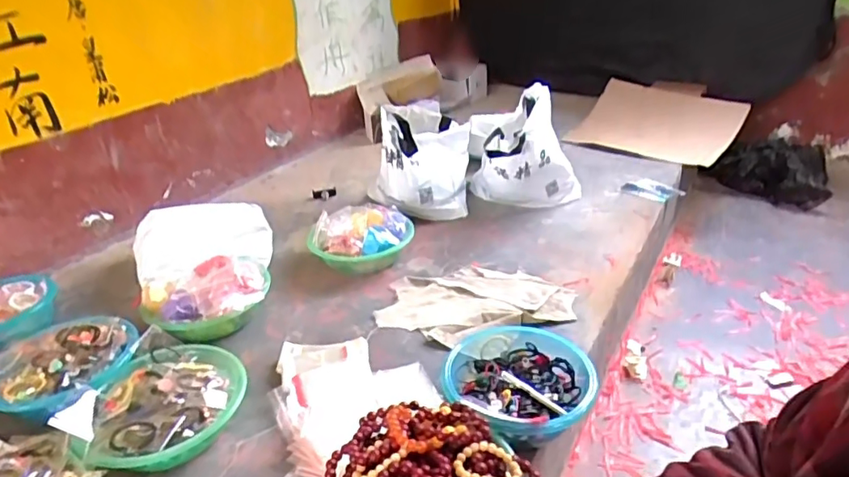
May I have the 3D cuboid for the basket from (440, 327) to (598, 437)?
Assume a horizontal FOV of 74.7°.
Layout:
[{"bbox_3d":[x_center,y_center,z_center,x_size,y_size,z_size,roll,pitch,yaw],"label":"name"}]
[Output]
[{"bbox_3d":[0.144,0.226,0.852,0.223,0.076,0.236,5,30,16],"label":"basket"}]

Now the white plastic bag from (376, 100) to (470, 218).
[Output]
[{"bbox_3d":[0.003,-0.232,1.528,0.232,0.248,0.305,0,29,7],"label":"white plastic bag"}]

